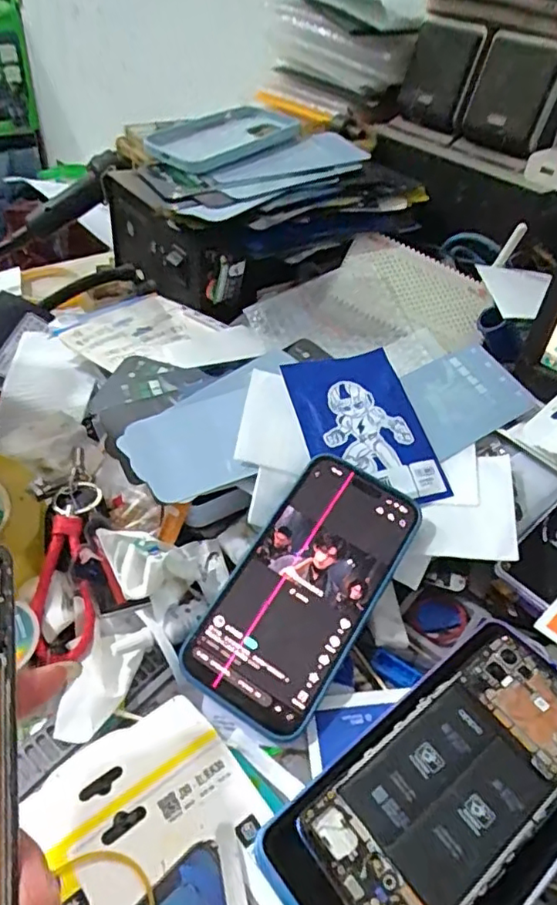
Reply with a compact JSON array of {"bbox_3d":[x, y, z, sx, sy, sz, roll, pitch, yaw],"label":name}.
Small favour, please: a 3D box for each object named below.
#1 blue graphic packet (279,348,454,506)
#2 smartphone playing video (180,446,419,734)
[{"bbox_3d":[0.058,-0.020,0.422,0.088,0.006,0.130,-7,56,-14],"label":"blue graphic packet"},{"bbox_3d":[0.019,0.079,0.357,0.082,0.007,0.163,30,66,14],"label":"smartphone playing video"}]

